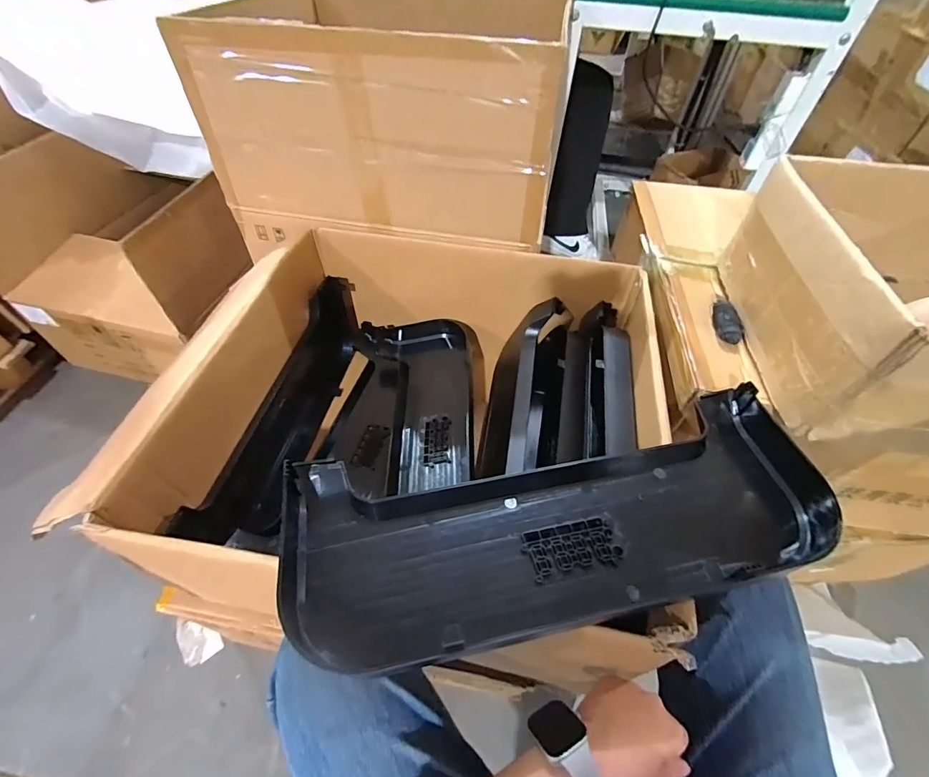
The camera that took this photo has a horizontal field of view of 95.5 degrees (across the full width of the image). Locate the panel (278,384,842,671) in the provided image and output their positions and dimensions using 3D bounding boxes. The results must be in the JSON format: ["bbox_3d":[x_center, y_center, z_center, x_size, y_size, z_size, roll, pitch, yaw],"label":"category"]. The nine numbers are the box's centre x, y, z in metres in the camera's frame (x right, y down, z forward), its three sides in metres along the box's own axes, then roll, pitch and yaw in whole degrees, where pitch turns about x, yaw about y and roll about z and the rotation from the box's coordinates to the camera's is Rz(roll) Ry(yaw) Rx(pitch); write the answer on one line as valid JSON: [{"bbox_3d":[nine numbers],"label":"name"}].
[{"bbox_3d":[0.086,0.132,0.411,0.500,0.074,0.183,-9,53,-9],"label":"panel"}]

